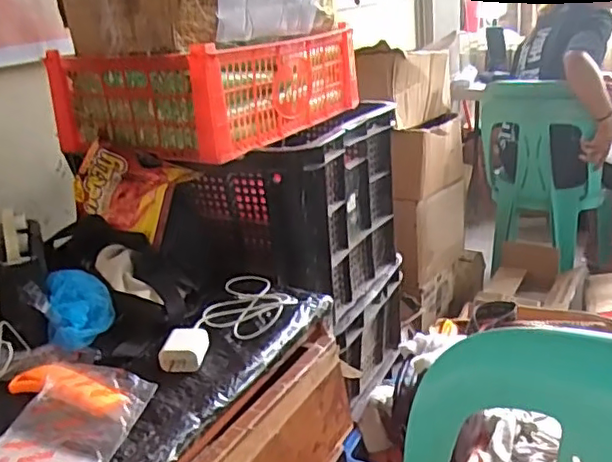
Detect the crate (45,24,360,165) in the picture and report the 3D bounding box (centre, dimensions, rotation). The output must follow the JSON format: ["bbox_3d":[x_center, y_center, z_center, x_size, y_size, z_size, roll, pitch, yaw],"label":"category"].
[{"bbox_3d":[-0.147,-0.243,1.010,0.314,0.139,0.426,7,26,31],"label":"crate"}]

